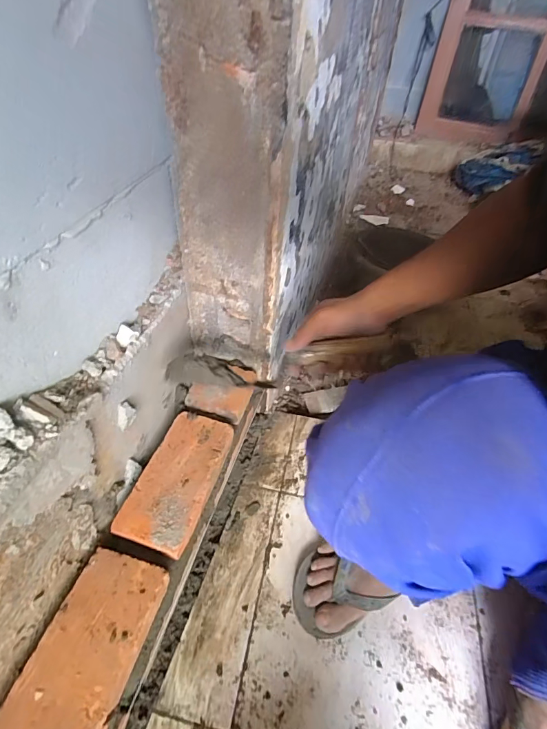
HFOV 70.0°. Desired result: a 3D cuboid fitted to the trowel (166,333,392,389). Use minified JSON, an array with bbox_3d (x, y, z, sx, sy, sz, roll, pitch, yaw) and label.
[{"bbox_3d":[0.009,0.002,0.508,0.280,0.046,0.049,-8,47,-4],"label":"trowel"}]

